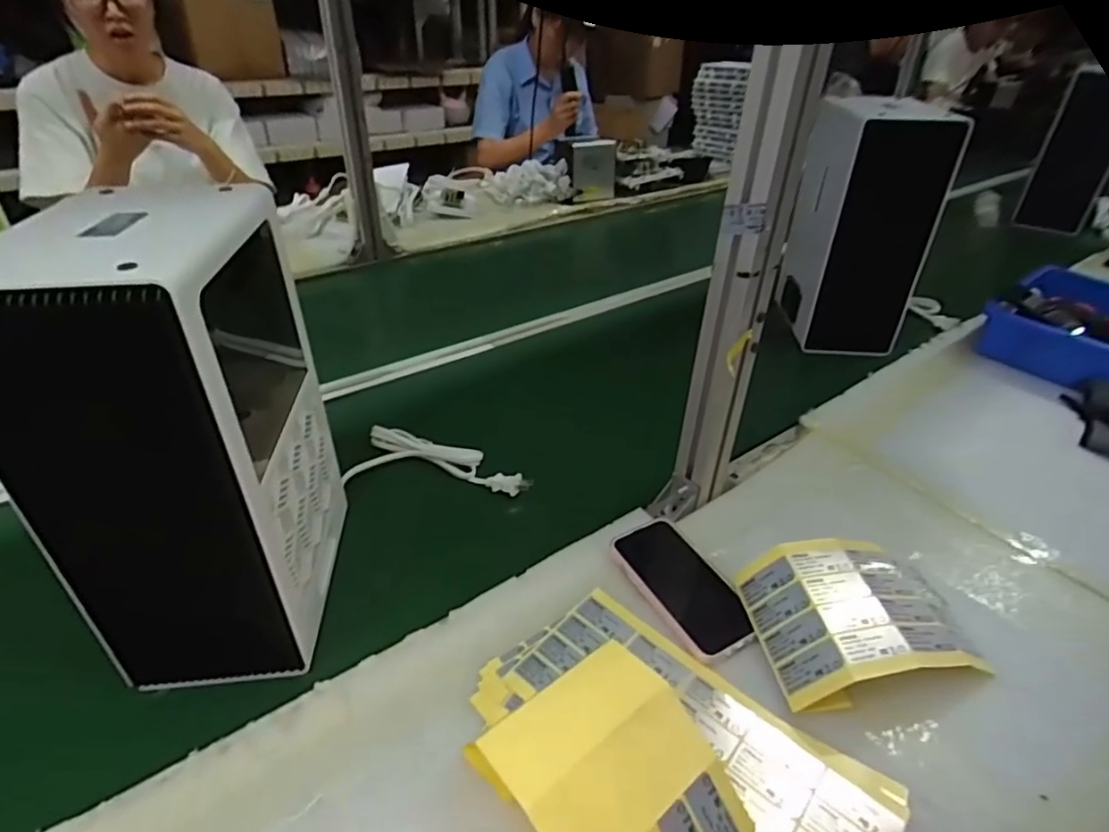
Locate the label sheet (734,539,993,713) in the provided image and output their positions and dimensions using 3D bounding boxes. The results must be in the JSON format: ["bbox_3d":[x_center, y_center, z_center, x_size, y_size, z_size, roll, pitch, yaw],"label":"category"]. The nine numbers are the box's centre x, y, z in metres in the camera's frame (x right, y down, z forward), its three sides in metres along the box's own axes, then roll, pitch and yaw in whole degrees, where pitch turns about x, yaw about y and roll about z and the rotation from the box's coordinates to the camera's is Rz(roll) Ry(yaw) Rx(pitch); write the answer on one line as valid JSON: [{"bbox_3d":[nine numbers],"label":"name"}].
[{"bbox_3d":[0.261,0.170,0.525,0.172,0.059,0.124,-5,37,-10],"label":"label sheet"}]

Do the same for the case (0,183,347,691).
[{"bbox_3d":[-0.274,0.016,0.472,0.131,0.323,0.205,-2,38,-6],"label":"case"}]

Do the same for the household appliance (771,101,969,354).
[{"bbox_3d":[0.467,-0.294,0.938,0.151,0.318,0.168,1,34,-1],"label":"household appliance"}]

